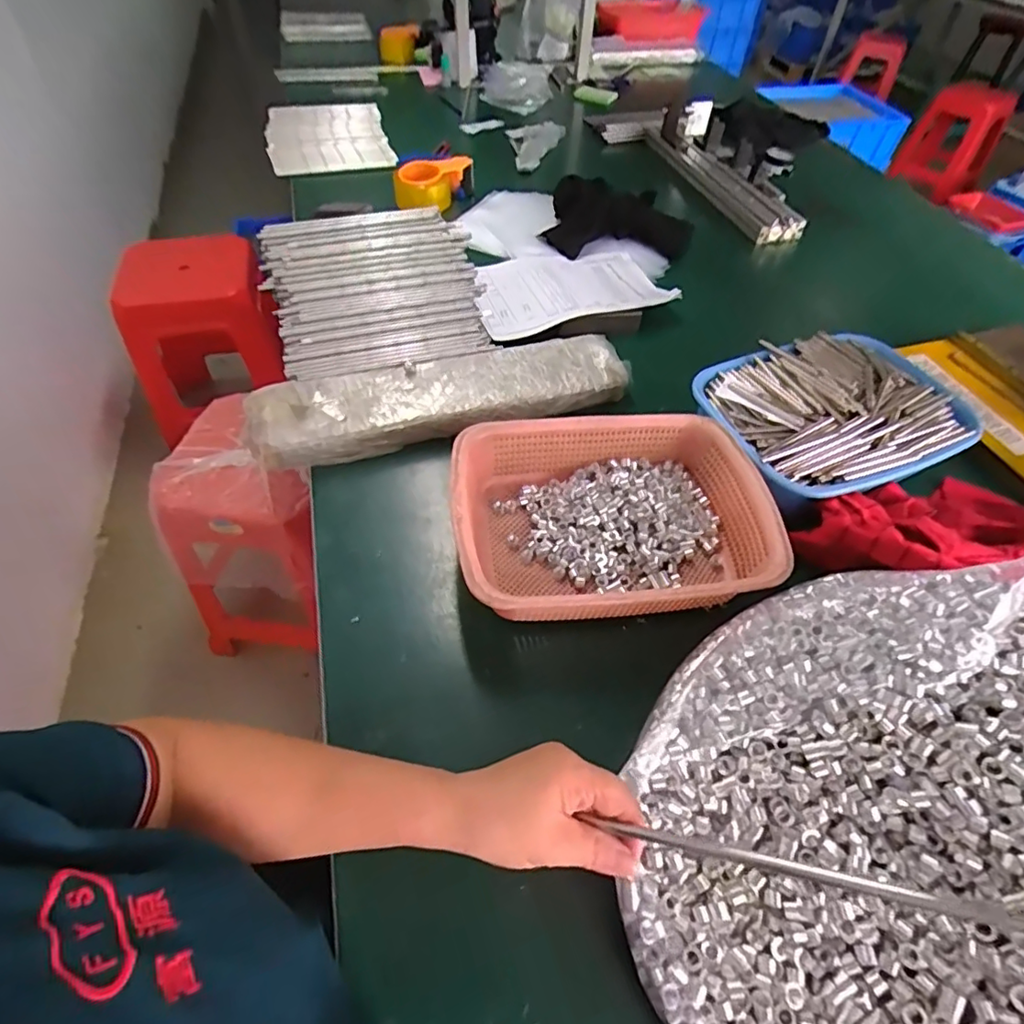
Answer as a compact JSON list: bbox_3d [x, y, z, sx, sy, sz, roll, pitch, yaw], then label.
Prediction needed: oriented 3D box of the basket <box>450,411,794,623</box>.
[{"bbox_3d":[0.093,0.004,0.548,0.294,0.075,0.217,-3,52,-5],"label":"basket"}]

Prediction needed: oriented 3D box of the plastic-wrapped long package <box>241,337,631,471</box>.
[{"bbox_3d":[-0.078,-0.142,0.672,0.448,0.044,0.116,-16,55,-15],"label":"plastic-wrapped long package"}]

